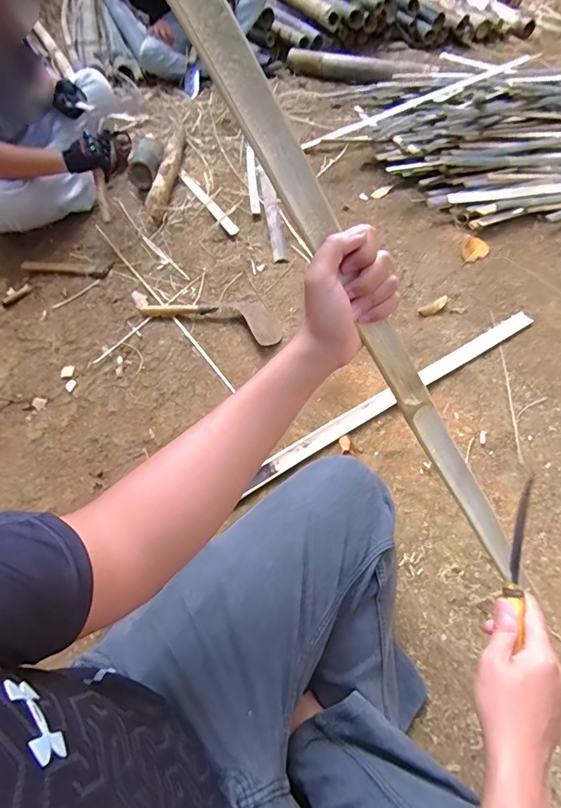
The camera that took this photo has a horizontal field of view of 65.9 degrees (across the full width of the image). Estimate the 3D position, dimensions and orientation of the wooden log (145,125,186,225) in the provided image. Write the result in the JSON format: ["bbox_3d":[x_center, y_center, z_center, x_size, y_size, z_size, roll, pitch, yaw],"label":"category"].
[{"bbox_3d":[-0.396,-0.844,1.542,0.064,0.063,0.567,-2,54,5],"label":"wooden log"}]

